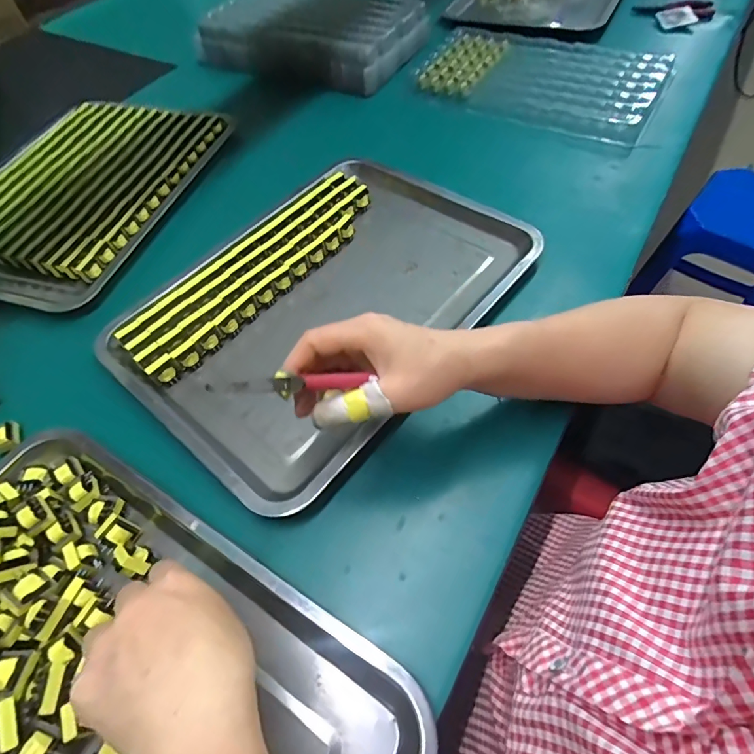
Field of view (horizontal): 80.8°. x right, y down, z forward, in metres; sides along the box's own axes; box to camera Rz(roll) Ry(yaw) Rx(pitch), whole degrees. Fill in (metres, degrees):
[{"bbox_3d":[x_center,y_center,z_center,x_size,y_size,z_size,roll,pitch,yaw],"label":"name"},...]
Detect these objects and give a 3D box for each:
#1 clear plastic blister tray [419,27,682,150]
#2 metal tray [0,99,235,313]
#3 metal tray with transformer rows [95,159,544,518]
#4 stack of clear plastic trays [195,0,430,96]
[{"bbox_3d":[0.237,-0.450,0.662,0.345,0.025,0.214,26,63,19],"label":"clear plastic blister tray"},{"bbox_3d":[-0.396,-0.247,0.586,0.264,0.028,0.376,14,60,11],"label":"metal tray"},{"bbox_3d":[-0.049,-0.082,0.456,0.283,0.035,0.392,36,66,23],"label":"metal tray with transformer rows"},{"bbox_3d":[-0.113,-0.595,0.756,0.332,0.053,0.236,27,63,19],"label":"stack of clear plastic trays"}]

